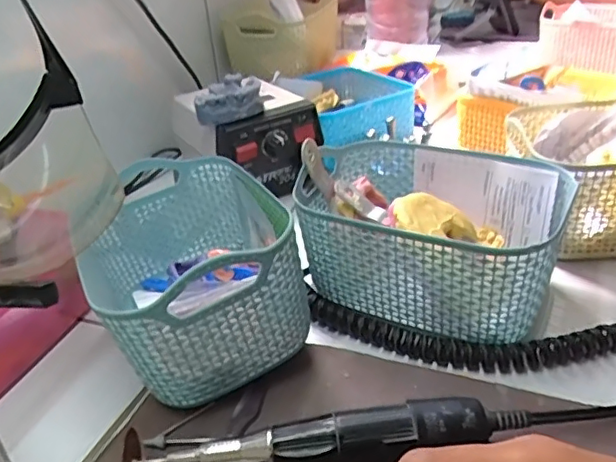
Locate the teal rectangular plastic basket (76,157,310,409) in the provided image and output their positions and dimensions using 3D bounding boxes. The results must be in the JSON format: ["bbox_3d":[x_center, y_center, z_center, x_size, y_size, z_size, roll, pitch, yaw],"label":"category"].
[{"bbox_3d":[-0.076,0.025,0.372,0.111,0.096,0.170,-16,32,-17],"label":"teal rectangular plastic basket"}]

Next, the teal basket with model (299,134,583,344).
[{"bbox_3d":[0.080,0.004,0.395,0.162,0.085,0.119,12,35,27],"label":"teal basket with model"}]

